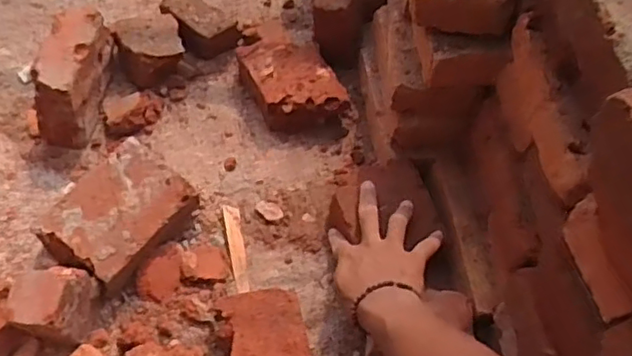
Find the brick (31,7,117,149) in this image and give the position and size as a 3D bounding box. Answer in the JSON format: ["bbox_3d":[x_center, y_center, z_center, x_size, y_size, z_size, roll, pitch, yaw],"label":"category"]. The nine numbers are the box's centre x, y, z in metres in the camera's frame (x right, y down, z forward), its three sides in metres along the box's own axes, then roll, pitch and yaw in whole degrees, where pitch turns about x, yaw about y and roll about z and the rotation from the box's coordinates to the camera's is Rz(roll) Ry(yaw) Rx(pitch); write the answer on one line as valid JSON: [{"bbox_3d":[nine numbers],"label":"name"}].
[{"bbox_3d":[-0.297,-0.124,0.777,0.065,0.105,0.156,2,55,-4],"label":"brick"}]

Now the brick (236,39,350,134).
[{"bbox_3d":[-0.034,-0.126,0.840,0.112,0.056,0.150,-16,58,-16],"label":"brick"}]

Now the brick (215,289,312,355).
[{"bbox_3d":[-0.050,0.170,0.633,0.077,0.054,0.103,-12,57,-14],"label":"brick"}]

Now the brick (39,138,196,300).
[{"bbox_3d":[-0.209,0.039,0.674,0.115,0.046,0.144,32,58,15],"label":"brick"}]

